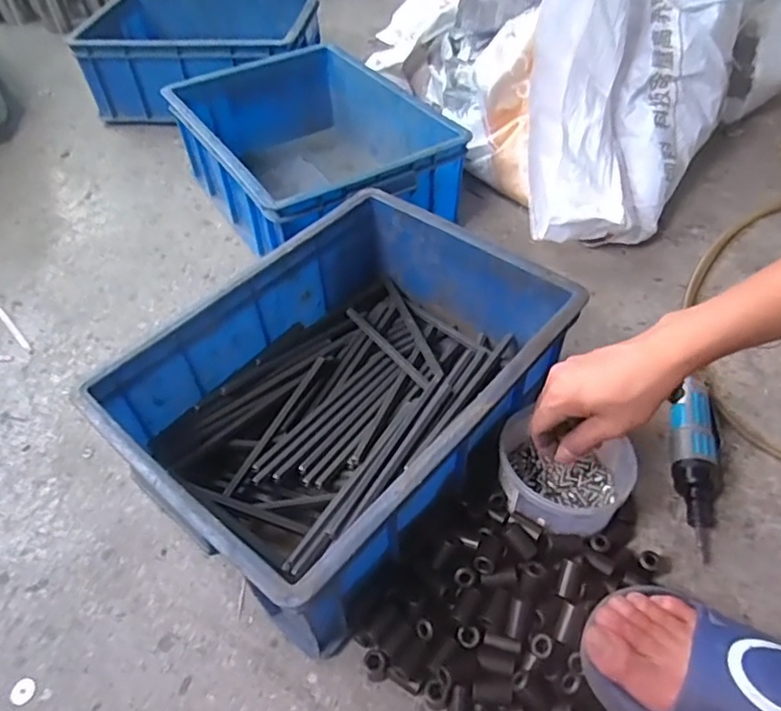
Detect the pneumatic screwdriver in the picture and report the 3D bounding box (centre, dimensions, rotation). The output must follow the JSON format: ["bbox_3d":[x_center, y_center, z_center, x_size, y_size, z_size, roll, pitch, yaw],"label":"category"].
[{"bbox_3d":[0.305,0.099,0.595,0.048,0.043,0.200,10,50,10],"label":"pneumatic screwdriver"}]

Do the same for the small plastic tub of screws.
[{"bbox_3d":[0.158,0.114,0.558,0.117,0.072,0.105,20,52,17],"label":"small plastic tub of screws"}]

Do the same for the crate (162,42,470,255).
[{"bbox_3d":[-0.123,-0.305,0.902,0.294,0.157,0.432,-27,54,-20],"label":"crate"}]

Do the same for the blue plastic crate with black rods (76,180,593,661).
[{"bbox_3d":[-0.041,0.035,0.599,0.286,0.152,0.390,33,57,26],"label":"blue plastic crate with black rods"}]

